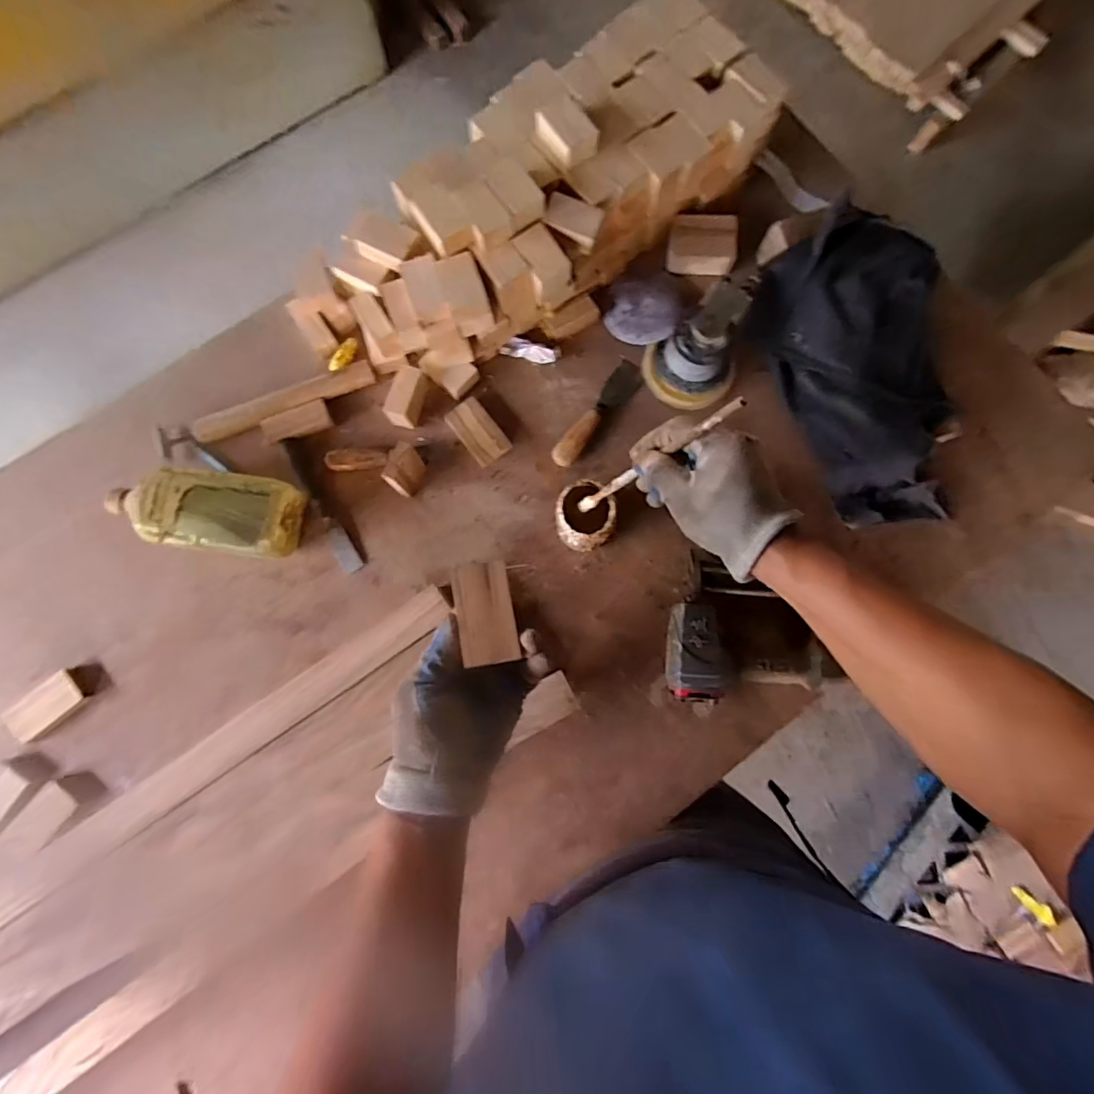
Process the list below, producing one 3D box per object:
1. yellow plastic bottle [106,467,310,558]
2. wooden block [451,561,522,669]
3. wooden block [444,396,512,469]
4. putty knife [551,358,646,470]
[{"bbox_3d":[-0.399,-0.042,0.611,0.201,0.076,0.088,8,81,0],"label":"yellow plastic bottle"},{"bbox_3d":[-0.050,0.051,0.417,0.045,0.014,0.079,-11,81,-3],"label":"wooden block"},{"bbox_3d":[-0.087,-0.145,0.665,0.048,0.016,0.085,-37,83,-7],"label":"wooden block"},{"bbox_3d":[0.067,-0.173,0.670,0.036,0.020,0.171,36,82,4],"label":"putty knife"}]

